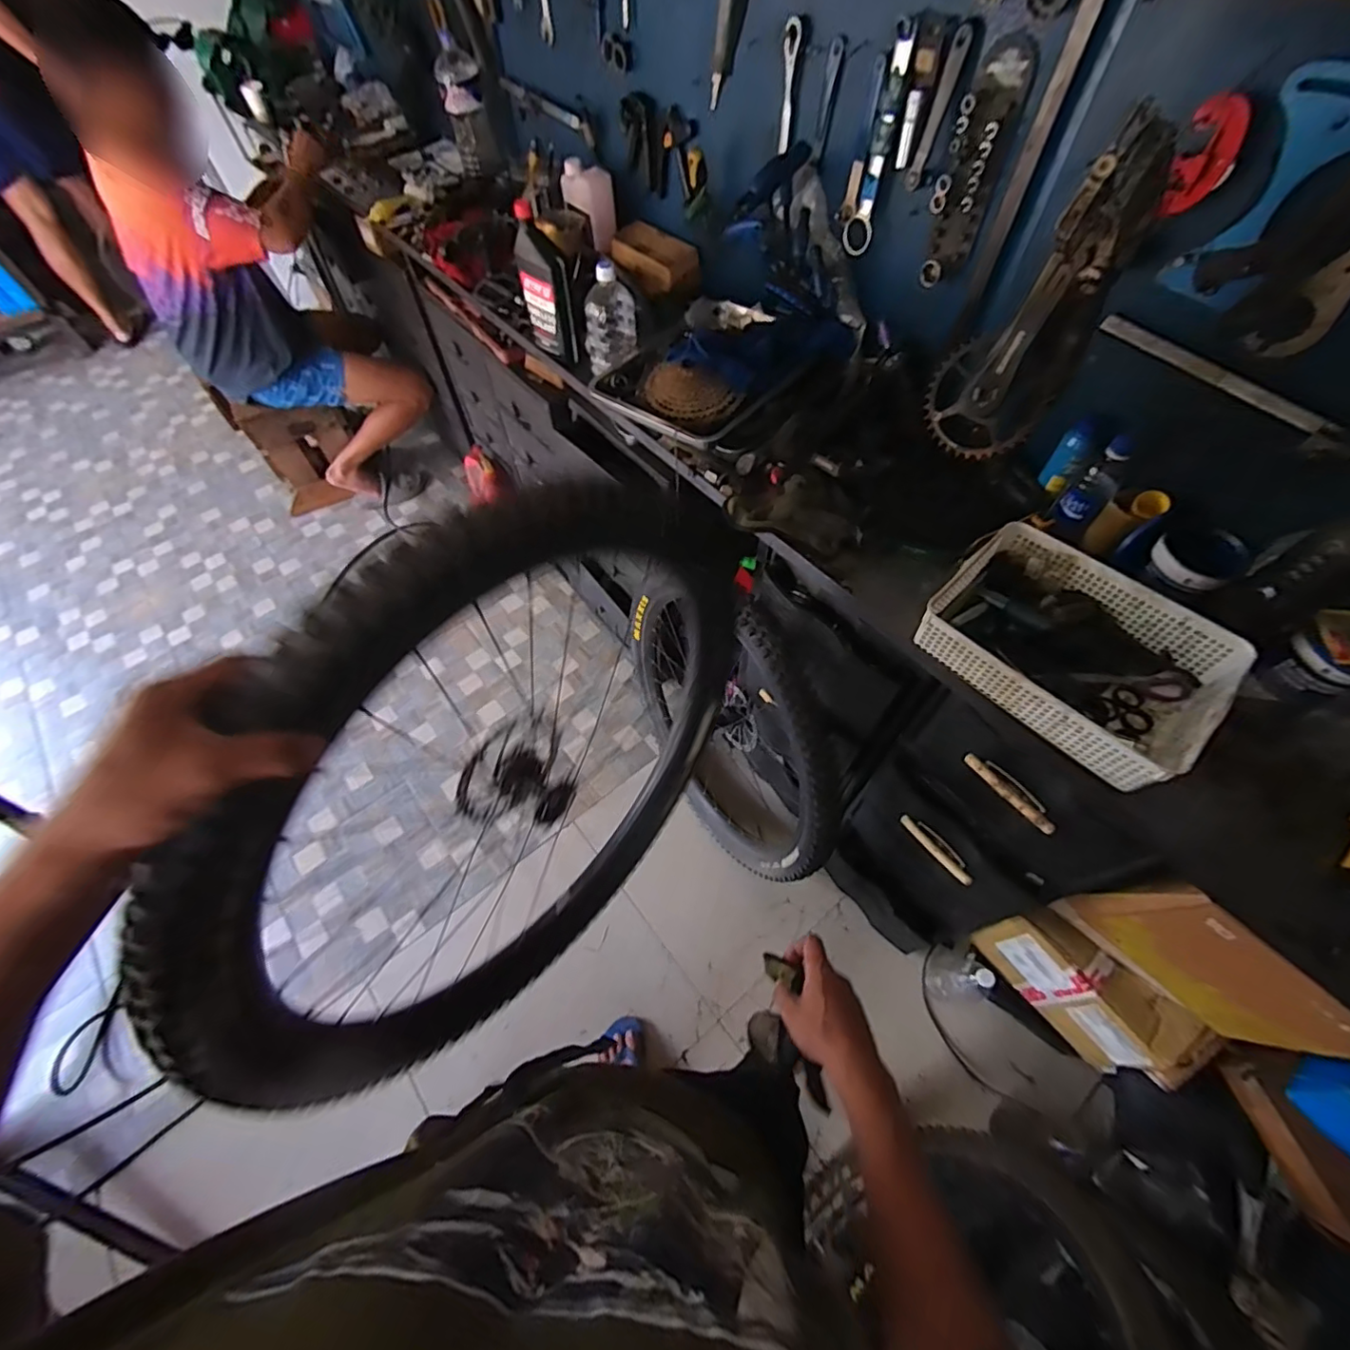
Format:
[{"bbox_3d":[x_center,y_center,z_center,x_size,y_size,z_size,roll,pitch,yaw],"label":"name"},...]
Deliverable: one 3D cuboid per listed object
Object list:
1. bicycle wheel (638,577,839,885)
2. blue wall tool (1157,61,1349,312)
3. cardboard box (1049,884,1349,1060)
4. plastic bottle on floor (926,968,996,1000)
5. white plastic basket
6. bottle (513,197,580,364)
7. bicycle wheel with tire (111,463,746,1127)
[{"bbox_3d":[0.104,0.135,1.284,0.078,0.672,0.717,-20,27,-22],"label":"bicycle wheel"},{"bbox_3d":[0.622,-0.500,0.598,0.015,0.191,0.093,-39,66,-19],"label":"blue wall tool"},{"bbox_3d":[0.737,0.419,0.801,0.040,0.294,0.308,-40,66,-20],"label":"cardboard box"},{"bbox_3d":[0.618,0.659,1.220,0.074,0.237,0.069,-1,60,1],"label":"plastic bottle on floor"},{"bbox_3d":[0.517,-0.037,0.751,0.252,0.075,0.324,-41,67,-20],"label":"white plastic basket"},{"bbox_3d":[-0.246,-0.737,1.086,0.108,0.229,0.054,39,67,21],"label":"bottle"},{"bbox_3d":[-0.140,0.122,0.651,0.132,0.700,0.721,35,66,20],"label":"bicycle wheel with tire"}]

